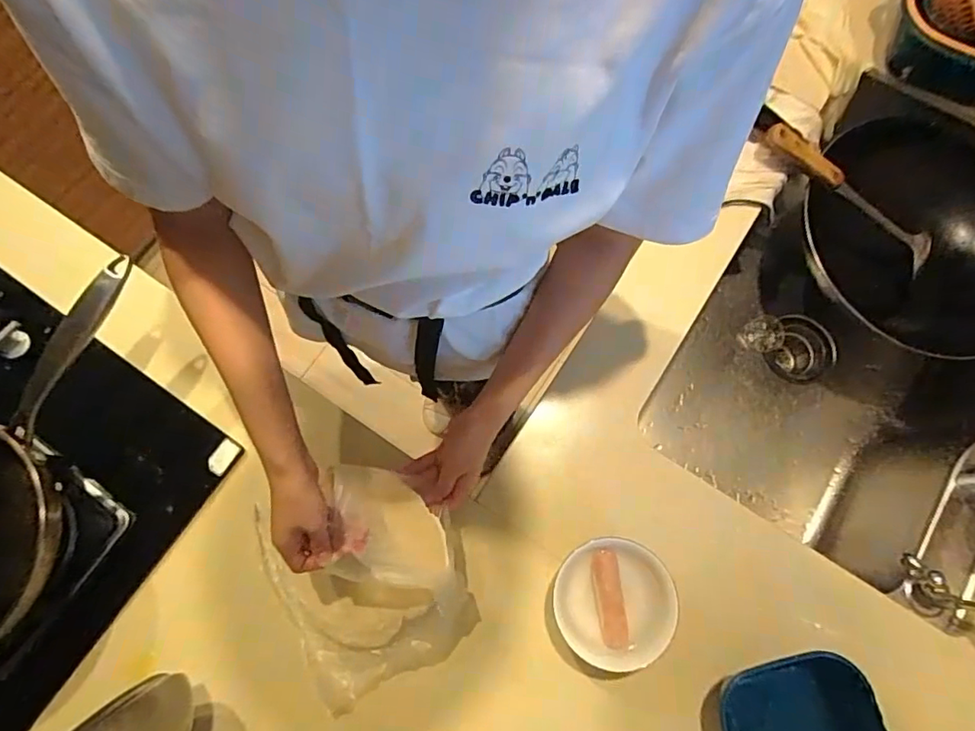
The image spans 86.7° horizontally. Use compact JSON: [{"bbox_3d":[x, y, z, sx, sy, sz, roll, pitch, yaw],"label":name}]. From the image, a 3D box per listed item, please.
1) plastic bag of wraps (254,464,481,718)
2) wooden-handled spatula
[{"bbox_3d":[-0.132,0.227,0.559,0.200,0.074,0.222,-31,76,-7],"label":"plastic bag of wraps"},{"bbox_3d":[0.493,-0.232,0.700,0.294,0.028,0.041,33,77,-10],"label":"wooden-handled spatula"}]

